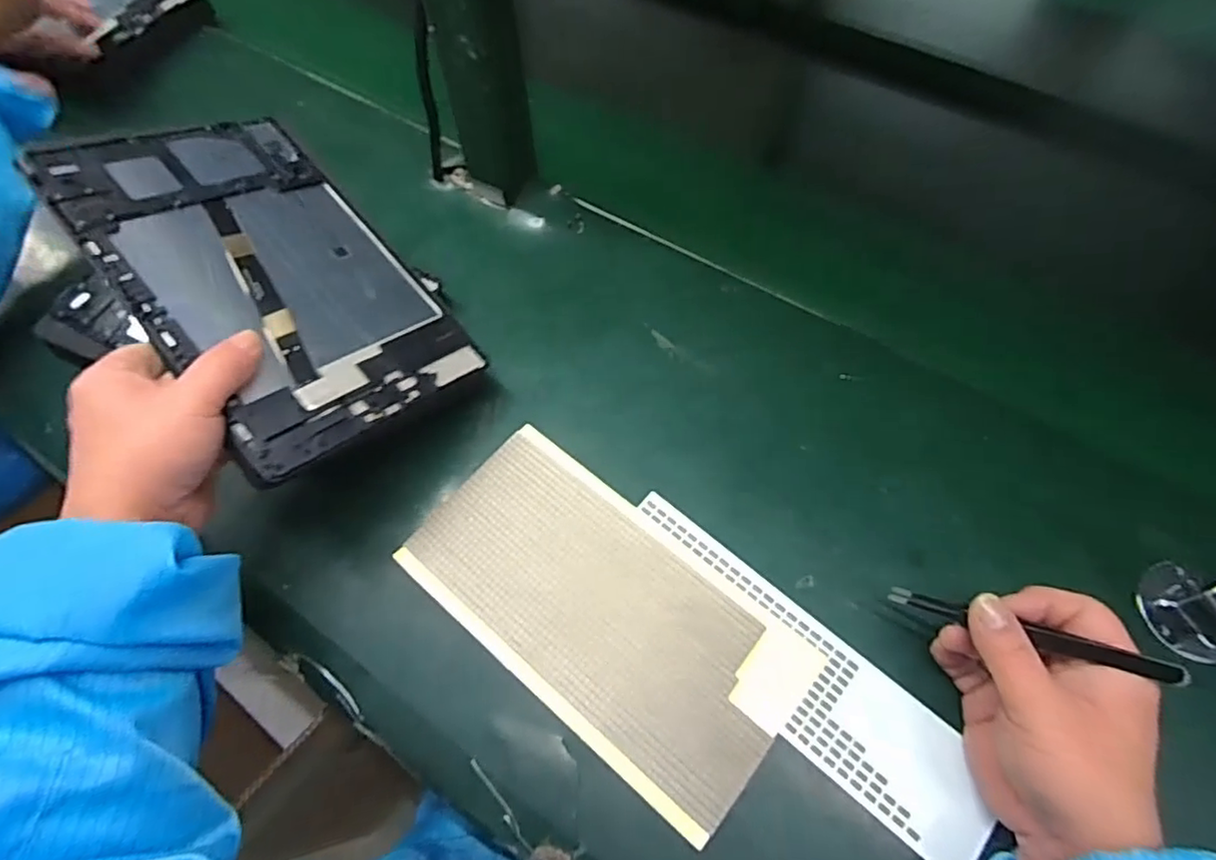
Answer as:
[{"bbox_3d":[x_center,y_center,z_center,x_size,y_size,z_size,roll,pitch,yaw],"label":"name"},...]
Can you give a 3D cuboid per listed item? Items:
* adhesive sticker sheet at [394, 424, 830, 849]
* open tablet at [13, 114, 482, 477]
[{"bbox_3d":[-0.003,0.103,0.364,0.233,0.004,0.120,37,70,17],"label":"adhesive sticker sheet"},{"bbox_3d":[-0.203,-0.094,0.375,0.238,0.007,0.150,48,50,5],"label":"open tablet"}]

